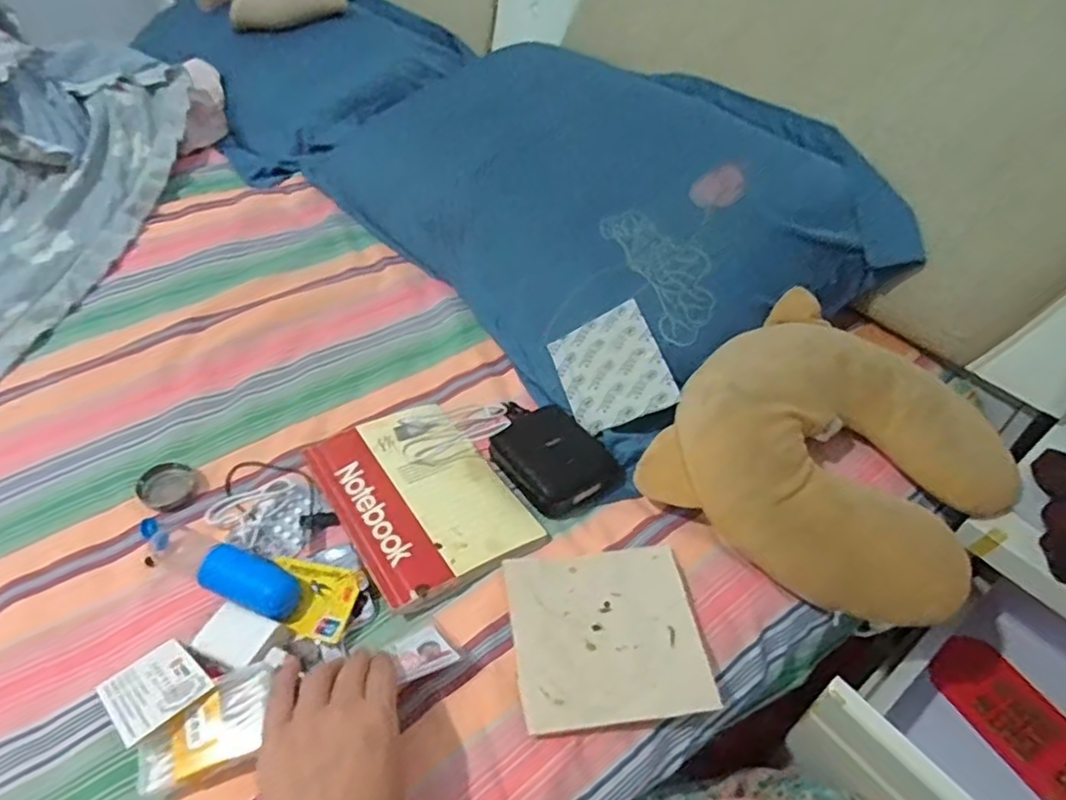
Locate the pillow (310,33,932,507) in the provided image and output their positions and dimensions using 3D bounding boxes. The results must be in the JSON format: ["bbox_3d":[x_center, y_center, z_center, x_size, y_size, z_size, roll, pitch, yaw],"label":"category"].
[{"bbox_3d":[0.044,-0.266,0.822,0.402,0.182,0.701,-26,52,-26],"label":"pillow"}]

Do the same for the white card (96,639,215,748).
[{"bbox_3d":[-0.251,0.190,0.434,0.080,0.005,0.053,9,30,46],"label":"white card"}]

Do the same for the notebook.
[{"bbox_3d":[-0.097,0.081,0.571,0.138,0.018,0.194,-25,51,-25],"label":"notebook"}]

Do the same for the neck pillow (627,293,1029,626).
[{"bbox_3d":[0.274,0.044,0.580,0.262,0.085,0.275,32,52,26],"label":"neck pillow"}]

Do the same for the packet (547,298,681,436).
[{"bbox_3d":[0.074,-0.029,0.631,0.100,0.010,0.126,-30,53,16],"label":"packet"}]

